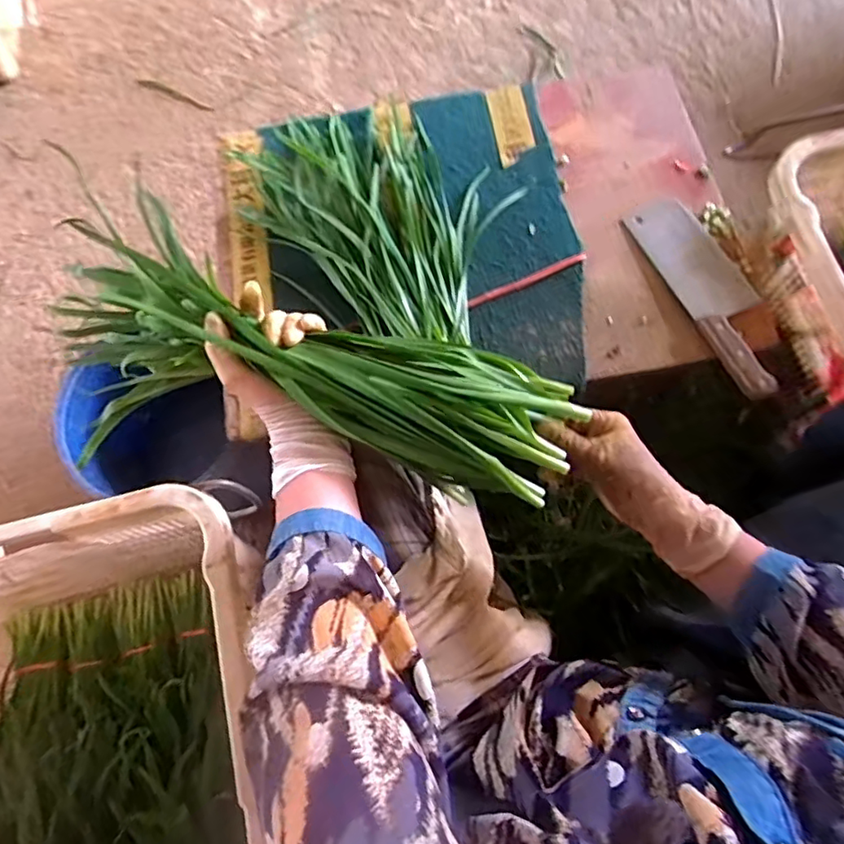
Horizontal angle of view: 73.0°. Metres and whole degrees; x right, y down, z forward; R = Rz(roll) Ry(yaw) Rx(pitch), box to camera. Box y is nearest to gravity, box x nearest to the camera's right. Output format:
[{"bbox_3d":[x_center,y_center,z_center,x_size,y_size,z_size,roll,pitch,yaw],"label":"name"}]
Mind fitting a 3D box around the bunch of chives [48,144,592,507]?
[{"bbox_3d":[-0.096,-0.047,0.473,0.429,0.086,0.151,20,69,4],"label":"bunch of chives"}]

